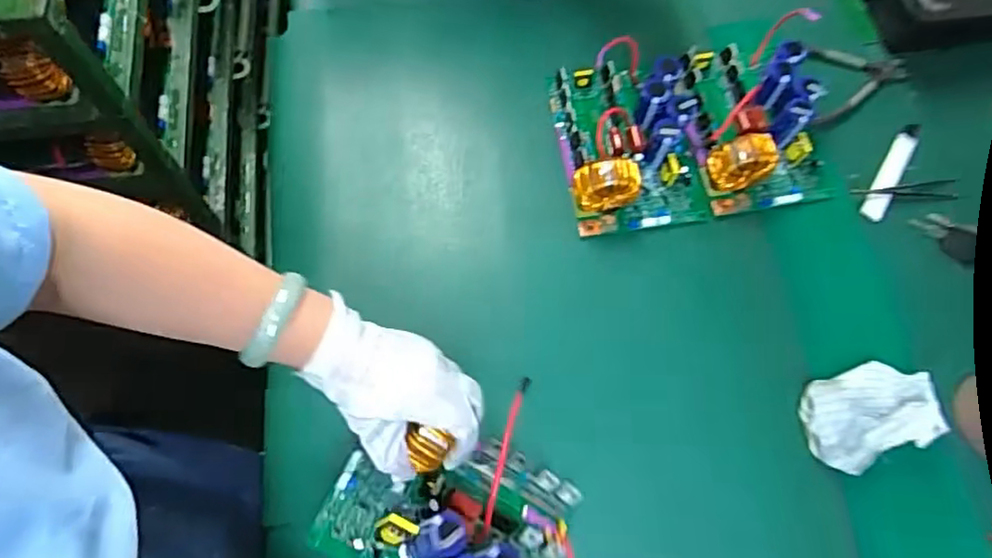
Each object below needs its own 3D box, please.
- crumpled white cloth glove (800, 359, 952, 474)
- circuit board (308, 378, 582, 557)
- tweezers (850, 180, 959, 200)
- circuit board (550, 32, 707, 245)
[{"bbox_3d":[0.348,0.127,0.610,0.126,0.029,0.082,-16,72,-7],"label":"crumpled white cloth glove"},{"bbox_3d":[-0.024,0.179,0.502,0.186,0.062,0.133,32,49,-8],"label":"circuit board"},{"bbox_3d":[0.451,-0.096,0.715,0.125,0.004,0.023,-4,70,-3],"label":"tweezers"},{"bbox_3d":[0.145,-0.152,0.688,0.149,0.060,0.195,-8,71,-5],"label":"circuit board"}]

